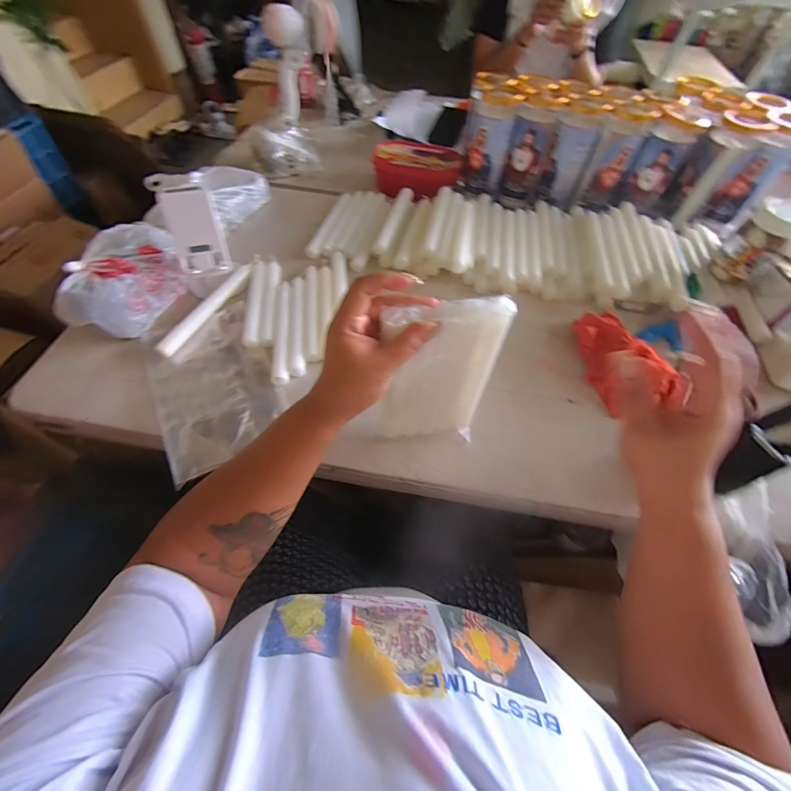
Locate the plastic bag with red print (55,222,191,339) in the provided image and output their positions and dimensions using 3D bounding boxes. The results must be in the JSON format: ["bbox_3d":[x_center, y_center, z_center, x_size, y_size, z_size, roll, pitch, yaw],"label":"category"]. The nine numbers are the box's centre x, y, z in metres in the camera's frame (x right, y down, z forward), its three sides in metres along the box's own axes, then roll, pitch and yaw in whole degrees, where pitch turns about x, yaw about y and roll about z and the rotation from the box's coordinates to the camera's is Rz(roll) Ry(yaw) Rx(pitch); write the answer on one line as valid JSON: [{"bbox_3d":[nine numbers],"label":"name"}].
[{"bbox_3d":[-0.391,-0.172,0.506,0.117,0.068,0.172,11,58,5],"label":"plastic bag with red print"}]

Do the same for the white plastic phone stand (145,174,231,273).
[{"bbox_3d":[-0.294,-0.246,0.508,0.072,0.132,0.021,-18,24,-5],"label":"white plastic phone stand"}]

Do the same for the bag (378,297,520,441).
[{"bbox_3d":[0.042,-0.014,0.363,0.113,0.200,0.019,-3,55,-8],"label":"bag"}]

